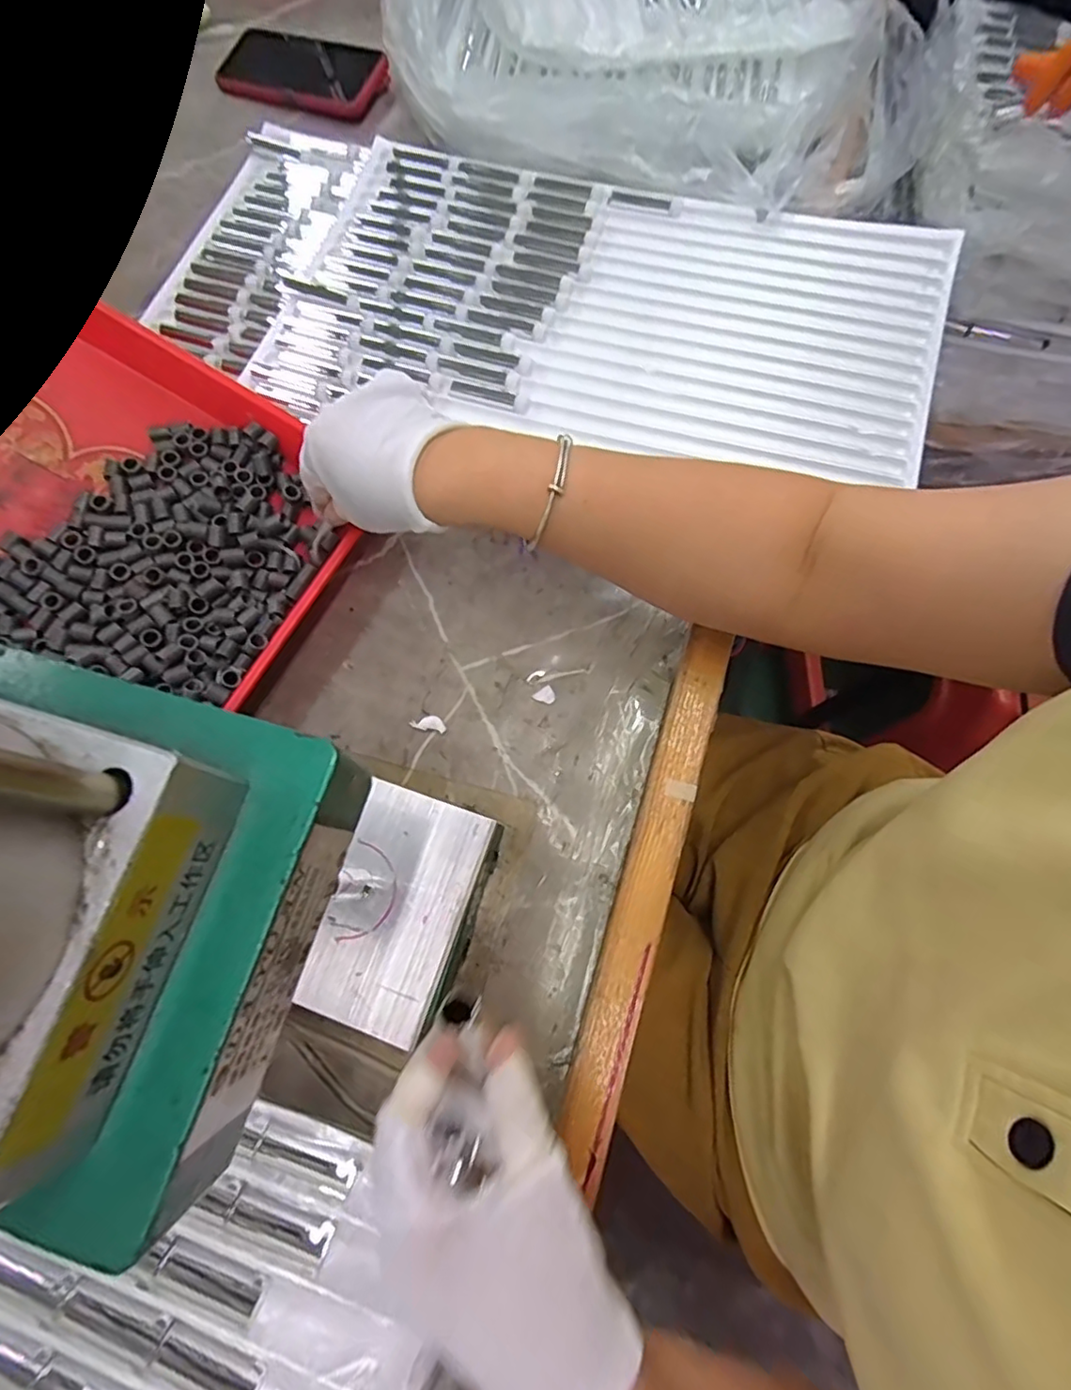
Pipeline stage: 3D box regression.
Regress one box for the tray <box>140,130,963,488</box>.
[{"bbox_3d":[-0.001,-0.318,0.476,0.604,0.023,0.272,17,73,7],"label":"tray"}]

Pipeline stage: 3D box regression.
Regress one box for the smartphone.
[{"bbox_3d":[-0.233,-0.615,0.586,0.175,0.011,0.095,18,73,7],"label":"smartphone"}]

